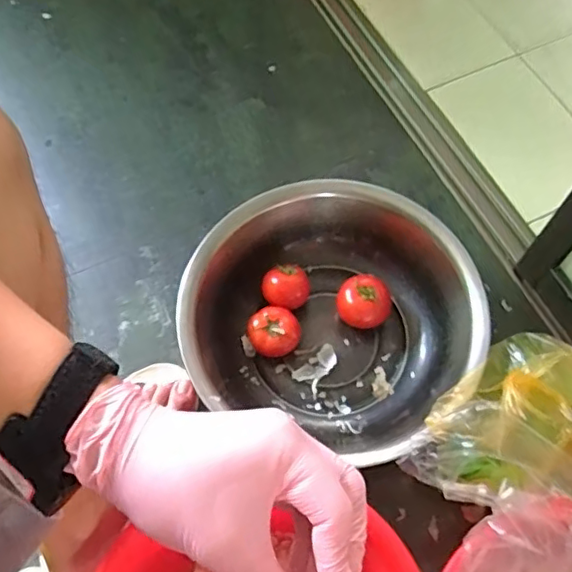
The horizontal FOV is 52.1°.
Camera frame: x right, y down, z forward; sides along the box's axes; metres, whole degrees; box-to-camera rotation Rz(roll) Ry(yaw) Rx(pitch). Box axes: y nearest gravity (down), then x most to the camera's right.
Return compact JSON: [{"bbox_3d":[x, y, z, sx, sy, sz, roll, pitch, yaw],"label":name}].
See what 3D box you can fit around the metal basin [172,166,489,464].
[{"bbox_3d":[0.058,0.036,0.766,0.357,0.122,0.322,16,64,7],"label":"metal basin"}]

